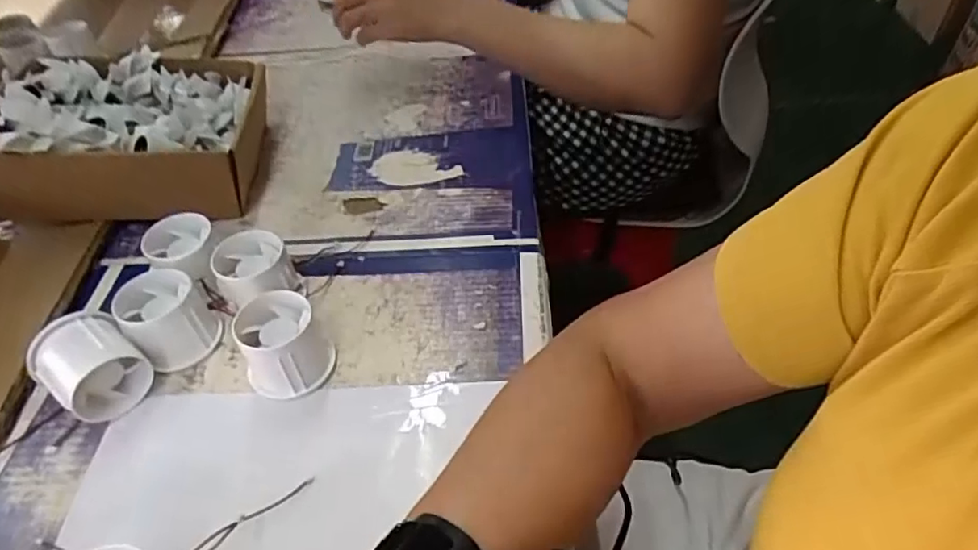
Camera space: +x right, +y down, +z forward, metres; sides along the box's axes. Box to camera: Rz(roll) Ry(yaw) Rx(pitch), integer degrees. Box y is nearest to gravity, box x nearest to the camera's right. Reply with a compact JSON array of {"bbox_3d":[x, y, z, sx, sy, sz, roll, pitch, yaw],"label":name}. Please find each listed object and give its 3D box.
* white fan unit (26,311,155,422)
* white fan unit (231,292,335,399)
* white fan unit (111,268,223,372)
[{"bbox_3d":[-0.256,0.059,0.400,0.053,0.055,0.059,25,54,27],"label":"white fan unit"},{"bbox_3d":[-0.136,0.048,0.406,0.054,0.052,0.054,-3,46,3],"label":"white fan unit"},{"bbox_3d":[-0.224,0.030,0.430,0.054,0.049,0.052,-32,51,-23],"label":"white fan unit"}]

